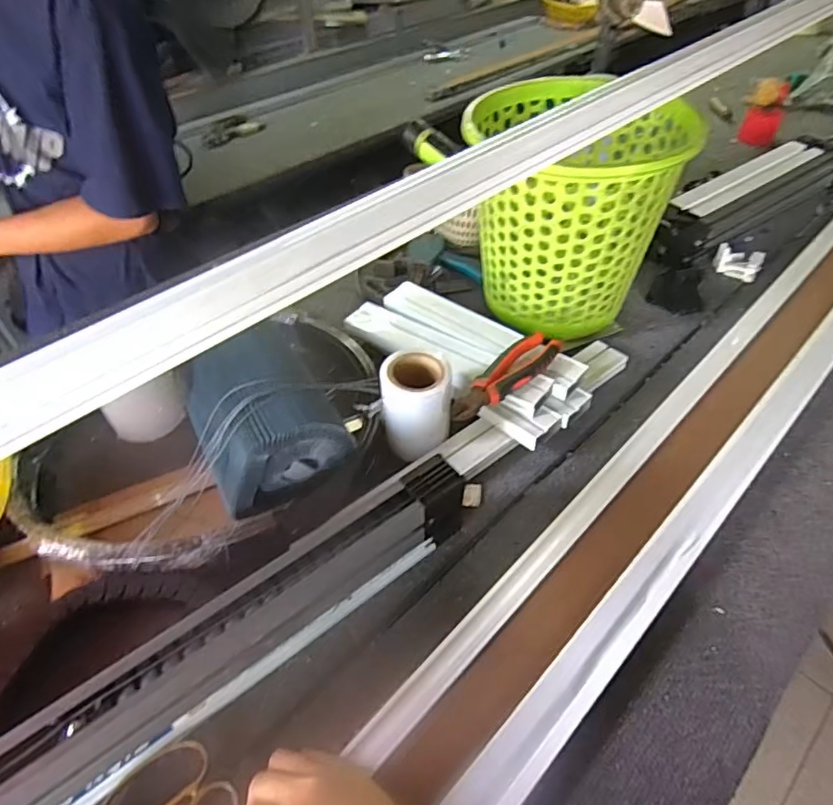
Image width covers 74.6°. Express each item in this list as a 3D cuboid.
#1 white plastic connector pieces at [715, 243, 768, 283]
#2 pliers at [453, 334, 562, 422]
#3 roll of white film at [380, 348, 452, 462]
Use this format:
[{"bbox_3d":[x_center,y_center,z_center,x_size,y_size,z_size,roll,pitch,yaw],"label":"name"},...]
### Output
[{"bbox_3d":[0.471,-0.205,0.800,0.062,0.033,0.037,30,55,26],"label":"white plastic connector pieces"},{"bbox_3d":[0.097,-0.027,0.587,0.146,0.024,0.045,-35,55,-27],"label":"pliers"},{"bbox_3d":[0.001,0.003,0.564,0.067,0.093,0.072,-1,47,1],"label":"roll of white film"}]

